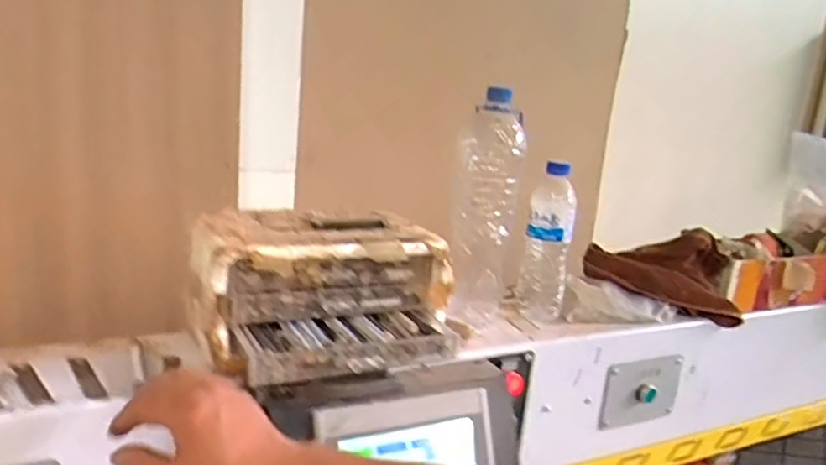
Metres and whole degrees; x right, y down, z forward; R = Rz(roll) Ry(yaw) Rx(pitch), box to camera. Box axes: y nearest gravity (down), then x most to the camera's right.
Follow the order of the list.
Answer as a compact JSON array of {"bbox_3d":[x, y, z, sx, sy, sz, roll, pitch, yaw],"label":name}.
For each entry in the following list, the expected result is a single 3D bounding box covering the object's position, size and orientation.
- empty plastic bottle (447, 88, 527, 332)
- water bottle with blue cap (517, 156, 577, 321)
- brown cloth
[{"bbox_3d":[0.091,-0.030,0.872,0.080,0.290,0.085,6,13,4],"label":"empty plastic bottle"},{"bbox_3d":[0.187,0.012,0.928,0.061,0.210,0.054,8,14,14],"label":"water bottle with blue cap"},{"bbox_3d":[0.383,0.059,1.034,0.215,0.112,0.092,5,13,-2],"label":"brown cloth"}]

